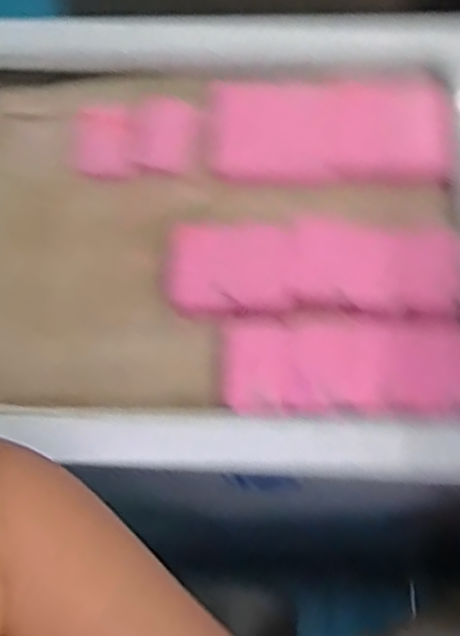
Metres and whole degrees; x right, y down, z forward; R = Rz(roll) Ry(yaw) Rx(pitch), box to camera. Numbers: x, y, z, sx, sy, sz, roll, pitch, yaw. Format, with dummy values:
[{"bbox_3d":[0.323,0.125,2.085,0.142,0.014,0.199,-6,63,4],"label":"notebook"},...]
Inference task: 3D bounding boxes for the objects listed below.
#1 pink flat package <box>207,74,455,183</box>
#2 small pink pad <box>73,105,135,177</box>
[{"bbox_3d":[0.087,-0.165,0.666,0.203,0.025,0.098,3,67,3],"label":"pink flat package"},{"bbox_3d":[-0.109,-0.153,0.660,0.047,0.009,0.076,-4,67,0],"label":"small pink pad"}]

